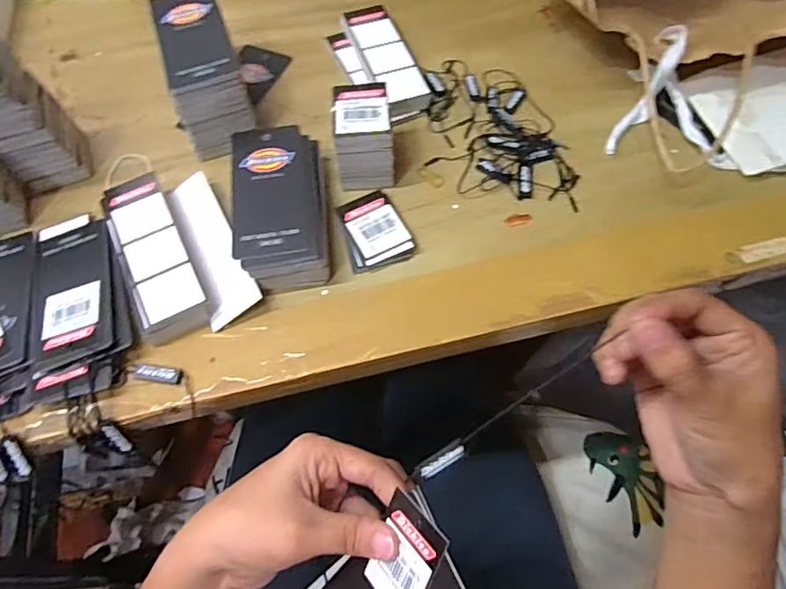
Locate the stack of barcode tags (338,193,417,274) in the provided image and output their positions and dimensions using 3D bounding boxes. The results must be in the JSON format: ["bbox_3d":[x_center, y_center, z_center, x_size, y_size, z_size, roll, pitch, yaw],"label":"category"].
[{"bbox_3d":[-0.014,-0.045,0.365,0.043,0.007,0.057,-19,64,-7],"label":"stack of barcode tags"}]

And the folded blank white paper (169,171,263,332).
[{"bbox_3d":[-0.122,-0.035,0.356,0.033,0.020,0.115,-21,64,-8],"label":"folded blank white paper"}]

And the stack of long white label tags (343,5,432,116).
[{"bbox_3d":[-0.006,-0.197,0.432,0.039,0.012,0.120,-19,64,-7],"label":"stack of long white label tags"}]

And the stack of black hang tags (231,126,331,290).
[{"bbox_3d":[-0.077,-0.063,0.363,0.059,0.029,0.120,-9,63,-2],"label":"stack of black hang tags"}]

